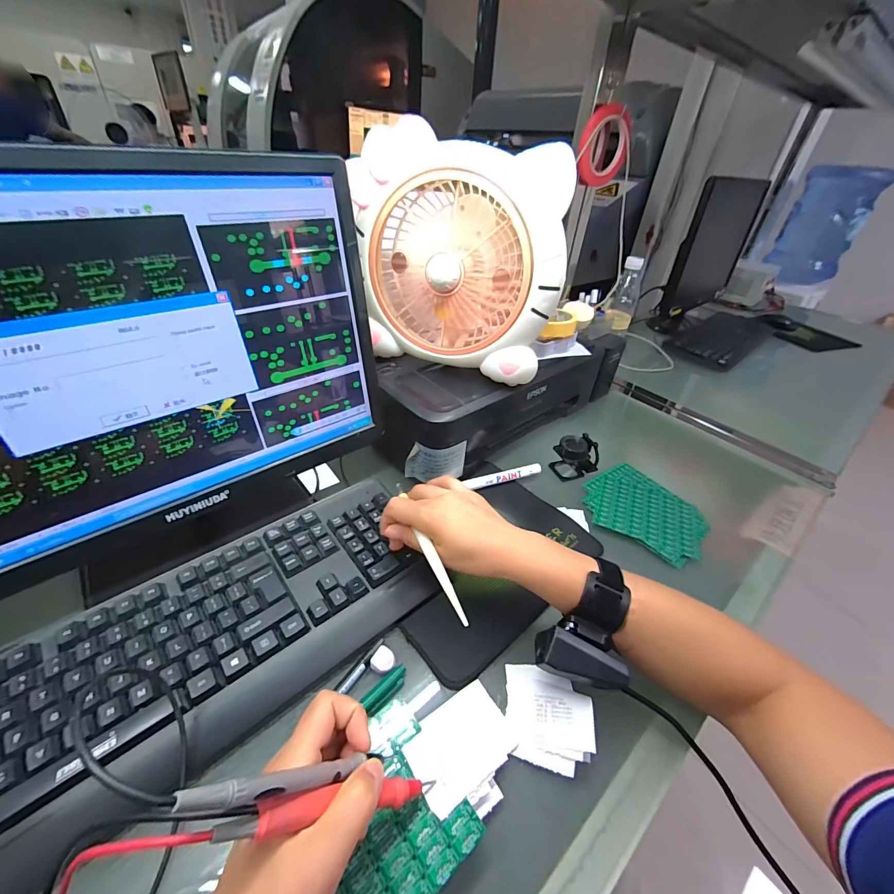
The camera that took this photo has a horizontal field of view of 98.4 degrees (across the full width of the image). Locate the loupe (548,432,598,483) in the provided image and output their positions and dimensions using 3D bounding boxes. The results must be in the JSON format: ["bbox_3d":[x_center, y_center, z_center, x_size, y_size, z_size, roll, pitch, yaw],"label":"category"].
[{"bbox_3d":[0.192,0.010,0.569,0.064,0.053,0.040,-15,42,-24],"label":"loupe"}]

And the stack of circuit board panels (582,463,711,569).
[{"bbox_3d":[0.269,0.084,0.526,0.149,0.007,0.138,29,44,28],"label":"stack of circuit board panels"}]

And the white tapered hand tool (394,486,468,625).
[{"bbox_3d":[-0.018,0.087,0.342,0.009,0.006,0.150,-14,47,-23],"label":"white tapered hand tool"}]

